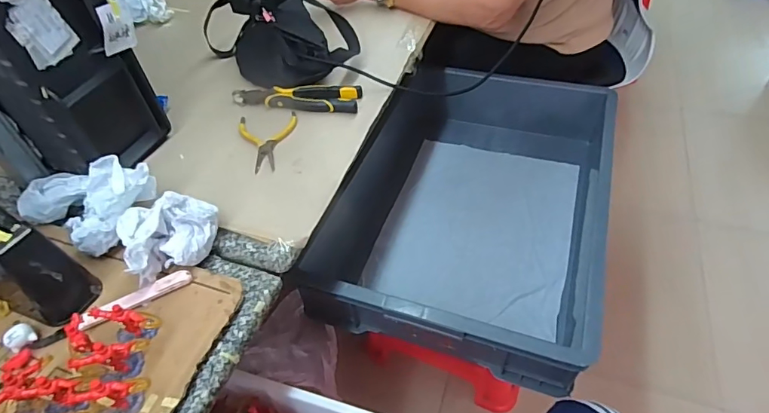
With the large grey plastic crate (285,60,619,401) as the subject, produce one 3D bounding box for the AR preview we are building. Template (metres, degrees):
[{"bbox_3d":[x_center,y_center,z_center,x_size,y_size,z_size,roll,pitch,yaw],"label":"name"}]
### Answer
[{"bbox_3d":[0.163,-0.022,0.842,0.403,0.140,0.621,13,49,17],"label":"large grey plastic crate"}]

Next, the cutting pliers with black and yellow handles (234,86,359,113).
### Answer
[{"bbox_3d":[-0.133,-0.167,0.709,0.195,0.014,0.058,5,47,10],"label":"cutting pliers with black and yellow handles"}]

